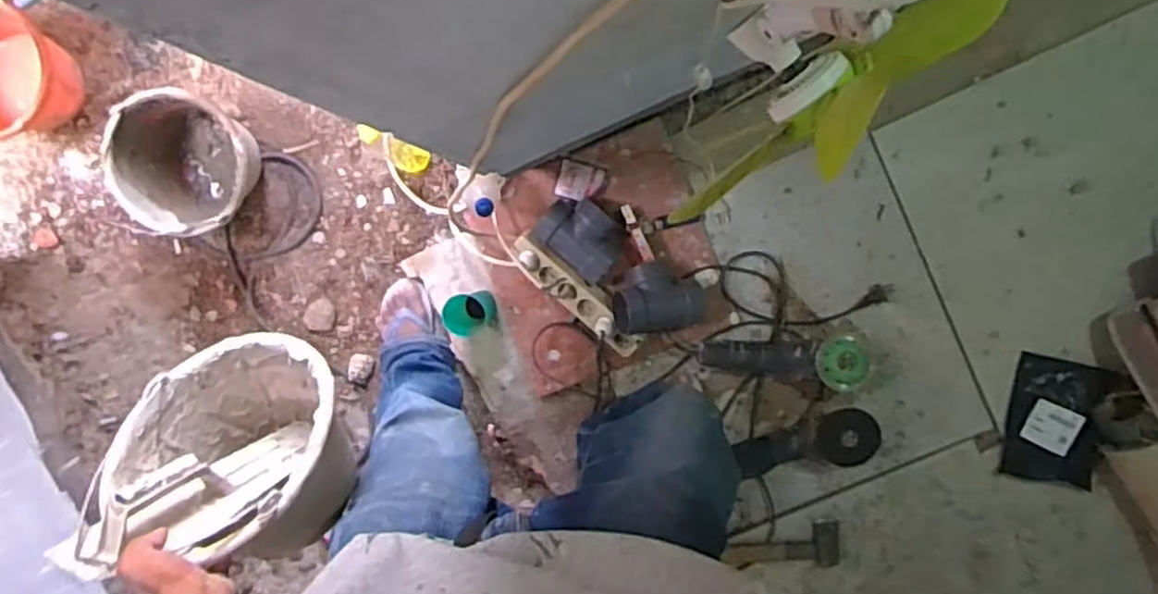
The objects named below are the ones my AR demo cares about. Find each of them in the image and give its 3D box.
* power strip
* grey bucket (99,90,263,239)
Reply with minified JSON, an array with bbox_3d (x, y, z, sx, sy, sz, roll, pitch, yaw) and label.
[{"bbox_3d":[-0.003,-0.002,1.302,0.283,0.040,0.065,39,97,-5],"label":"power strip"},{"bbox_3d":[-0.674,-0.229,1.311,0.222,0.185,0.231,0,98,1],"label":"grey bucket"}]

